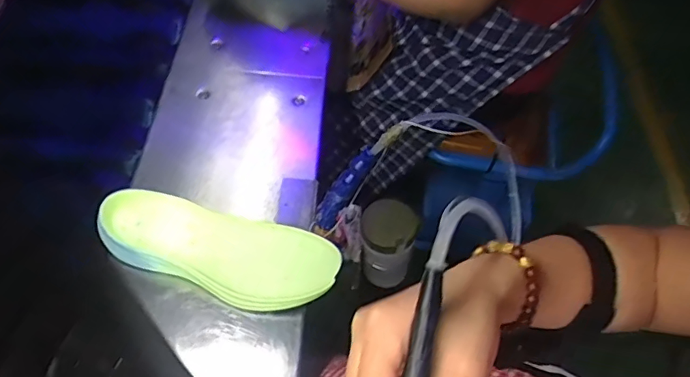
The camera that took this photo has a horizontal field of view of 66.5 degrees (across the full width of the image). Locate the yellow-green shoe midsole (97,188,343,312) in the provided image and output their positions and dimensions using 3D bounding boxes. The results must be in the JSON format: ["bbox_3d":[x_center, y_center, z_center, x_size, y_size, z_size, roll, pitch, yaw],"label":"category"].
[{"bbox_3d":[-0.145,0.075,0.612,0.276,0.061,0.104,11,59,2],"label":"yellow-green shoe midsole"}]

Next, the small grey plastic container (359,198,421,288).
[{"bbox_3d":[0.057,0.074,0.742,0.073,0.131,0.071,10,59,1],"label":"small grey plastic container"}]

